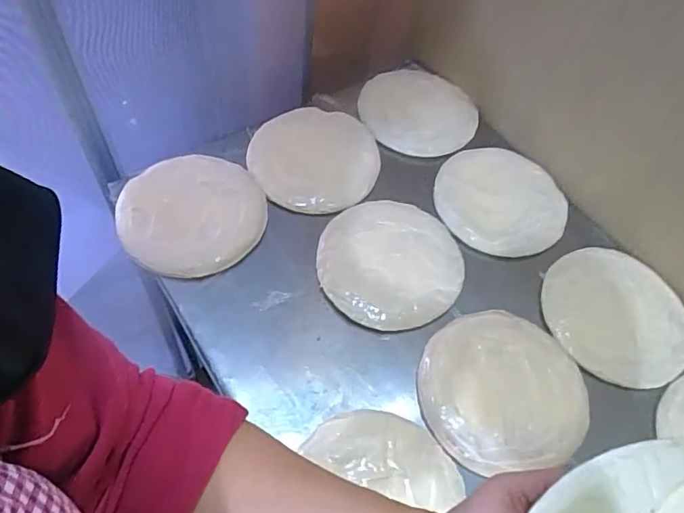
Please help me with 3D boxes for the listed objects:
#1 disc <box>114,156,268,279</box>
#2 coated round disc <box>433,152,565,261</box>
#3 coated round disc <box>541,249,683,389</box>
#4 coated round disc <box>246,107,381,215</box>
[{"bbox_3d":[-0.212,-0.062,0.747,0.198,0.023,0.193,5,58,-6],"label":"disc"},{"bbox_3d":[0.240,-0.091,0.793,0.191,0.020,0.186,0,58,-1],"label":"coated round disc"},{"bbox_3d":[0.381,0.073,0.720,0.196,0.033,0.206,3,61,-5],"label":"coated round disc"},{"bbox_3d":[-0.042,-0.157,0.809,0.193,0.018,0.185,0,58,-1],"label":"coated round disc"}]

